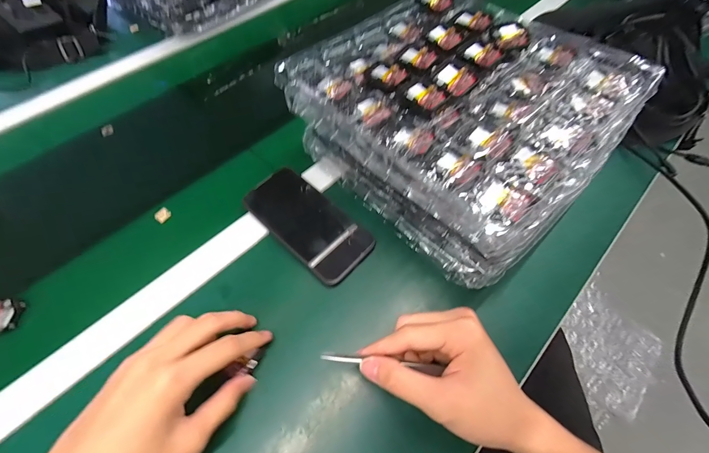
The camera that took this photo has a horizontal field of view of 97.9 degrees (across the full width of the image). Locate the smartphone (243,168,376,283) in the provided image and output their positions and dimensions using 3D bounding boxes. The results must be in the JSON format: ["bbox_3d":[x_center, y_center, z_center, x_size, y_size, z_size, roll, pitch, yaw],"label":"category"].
[{"bbox_3d":[-0.056,-0.007,0.368,0.158,0.007,0.078,40,67,19],"label":"smartphone"}]

